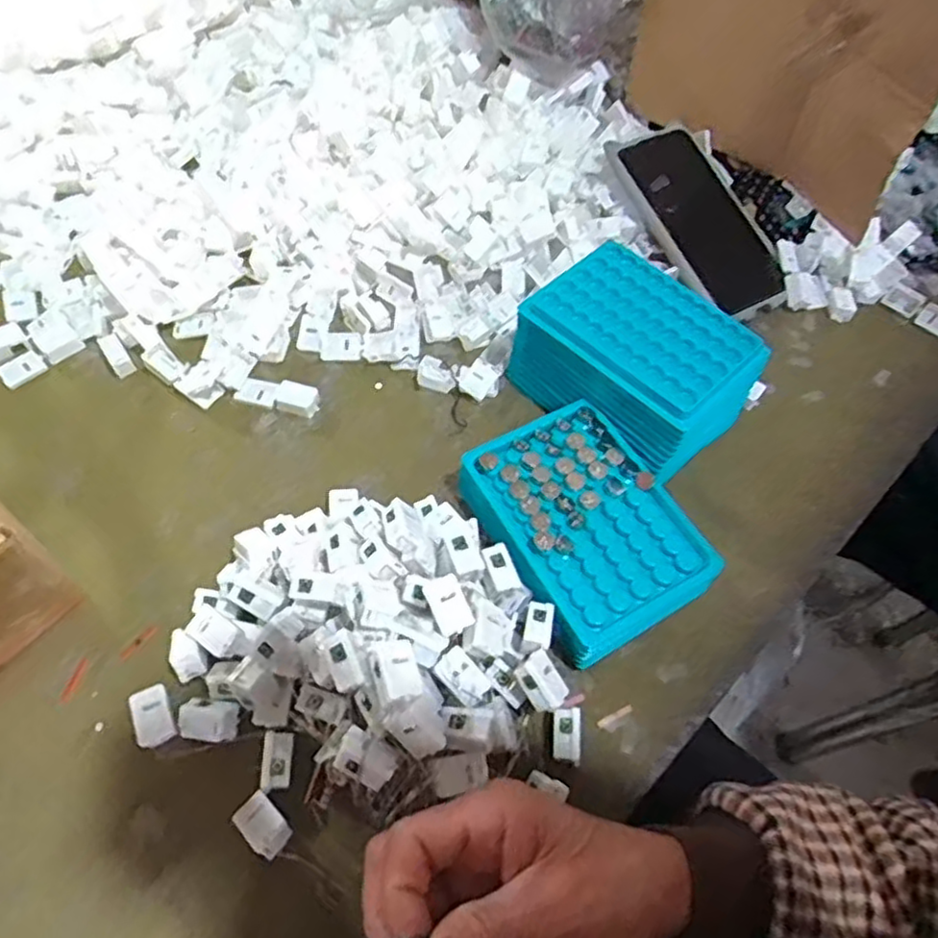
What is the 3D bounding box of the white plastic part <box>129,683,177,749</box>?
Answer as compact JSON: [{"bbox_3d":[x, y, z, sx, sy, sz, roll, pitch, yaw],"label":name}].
[{"bbox_3d":[-0.158,0.125,0.347,0.018,0.013,0.027,-20,63,-15],"label":"white plastic part"}]

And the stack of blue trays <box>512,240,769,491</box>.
[{"bbox_3d":[0.108,-0.069,0.446,0.099,0.064,0.139,-38,69,-23],"label":"stack of blue trays"}]

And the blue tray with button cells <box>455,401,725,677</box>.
[{"bbox_3d":[0.067,0.036,0.405,0.102,0.036,0.140,-25,64,-17],"label":"blue tray with button cells"}]

